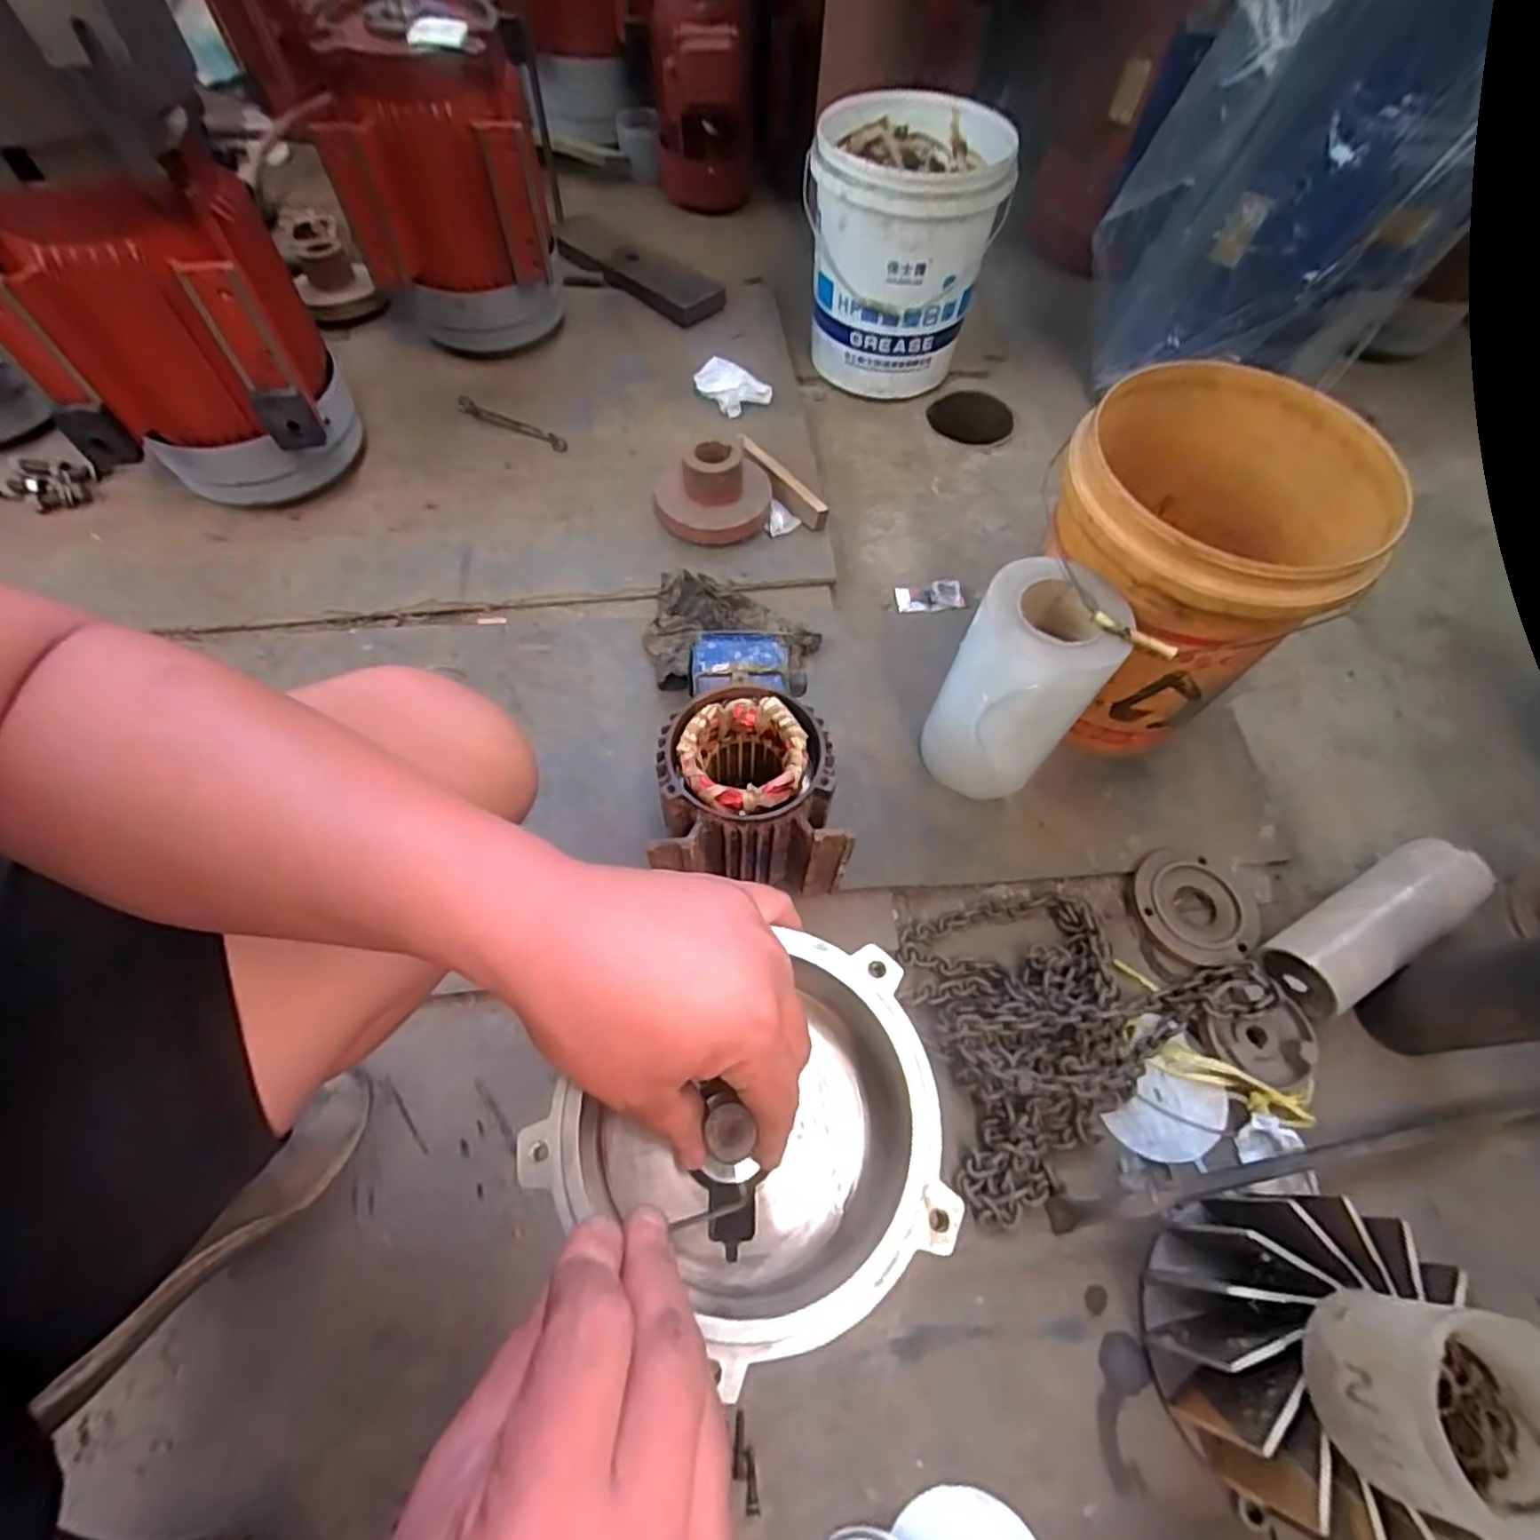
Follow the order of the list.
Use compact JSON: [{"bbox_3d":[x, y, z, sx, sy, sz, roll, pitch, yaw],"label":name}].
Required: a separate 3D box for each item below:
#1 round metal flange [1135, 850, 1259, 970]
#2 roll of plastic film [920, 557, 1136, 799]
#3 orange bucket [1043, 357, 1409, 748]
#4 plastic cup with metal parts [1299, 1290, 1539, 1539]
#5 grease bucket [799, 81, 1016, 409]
[{"bbox_3d":[0.468,0.147,0.769,0.129,0.011,0.129,2,62,-3],"label":"round metal flange"},{"bbox_3d":[0.252,-0.075,0.749,0.131,0.263,0.154,25,64,9],"label":"roll of plastic film"},{"bbox_3d":[0.423,-0.212,0.773,0.281,0.288,0.286,34,65,14],"label":"orange bucket"},{"bbox_3d":[0.429,0.401,0.442,0.115,0.102,0.107,2,62,-3],"label":"plastic cup with metal parts"},{"bbox_3d":[0.183,-0.772,1.071,0.252,0.305,0.261,2,62,-3],"label":"grease bucket"}]

